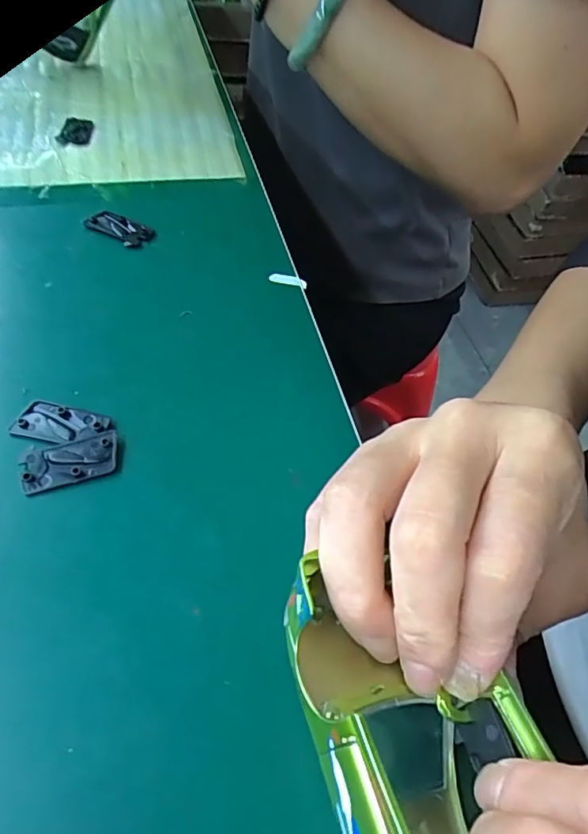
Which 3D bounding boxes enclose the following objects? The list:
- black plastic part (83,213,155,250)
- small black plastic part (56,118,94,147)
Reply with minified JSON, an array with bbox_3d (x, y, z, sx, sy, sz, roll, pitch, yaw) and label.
[{"bbox_3d":[-0.092,-0.100,0.275,0.034,0.004,0.018,28,58,14],"label":"black plastic part"},{"bbox_3d":[-0.135,-0.178,0.325,0.019,0.004,0.036,-3,56,-6],"label":"small black plastic part"}]

